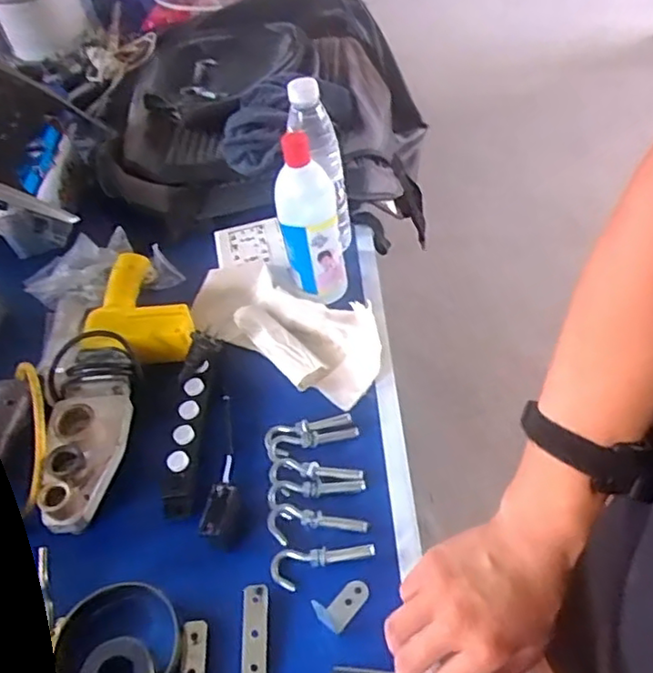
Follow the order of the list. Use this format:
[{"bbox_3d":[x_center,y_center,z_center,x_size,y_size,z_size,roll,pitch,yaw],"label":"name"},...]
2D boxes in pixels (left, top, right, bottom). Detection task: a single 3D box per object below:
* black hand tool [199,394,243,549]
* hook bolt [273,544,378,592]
[{"bbox_3d":[-0.091,0.116,0.595,0.029,0.027,0.165,-2,46,3],"label":"black hand tool"},{"bbox_3d":[-0.005,0.182,0.537,0.084,0.011,0.034,-18,47,-11],"label":"hook bolt"}]

